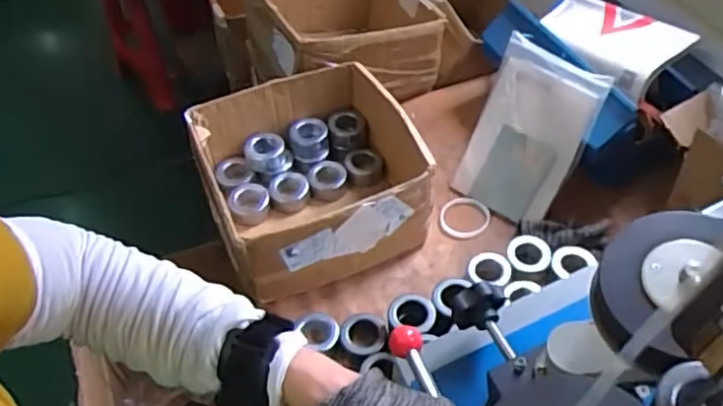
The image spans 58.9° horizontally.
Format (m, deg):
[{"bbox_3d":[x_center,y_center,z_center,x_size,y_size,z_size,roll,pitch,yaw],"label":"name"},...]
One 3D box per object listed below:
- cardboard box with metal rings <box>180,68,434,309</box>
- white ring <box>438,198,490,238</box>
[{"bbox_3d":[-0.077,-0.042,1.092,0.347,0.174,0.329,-21,50,-13],"label":"cardboard box with metal rings"},{"bbox_3d":[0.181,0.024,1.120,0.083,0.010,0.091,-3,49,3],"label":"white ring"}]

